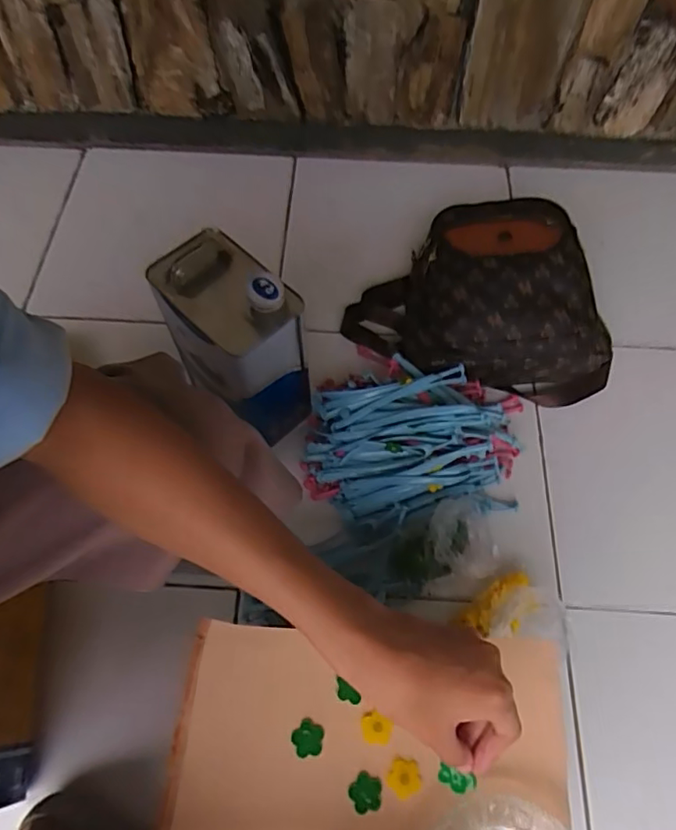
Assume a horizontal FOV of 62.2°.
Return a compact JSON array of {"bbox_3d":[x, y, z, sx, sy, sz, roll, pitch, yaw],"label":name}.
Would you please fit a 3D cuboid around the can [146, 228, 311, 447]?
[{"bbox_3d":[-0.127,-0.089,0.702,0.110,0.261,0.162,-41,70,-20],"label":"can"}]

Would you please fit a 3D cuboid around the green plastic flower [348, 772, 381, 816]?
[{"bbox_3d":[0.021,0.270,0.400,0.024,0.004,0.023,-39,70,-19],"label":"green plastic flower"}]

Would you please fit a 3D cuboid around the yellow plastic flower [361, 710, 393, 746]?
[{"bbox_3d":[0.029,0.234,0.418,0.023,0.004,0.021,7,63,3],"label":"yellow plastic flower"}]

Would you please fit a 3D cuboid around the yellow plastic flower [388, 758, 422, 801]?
[{"bbox_3d":[0.049,0.261,0.404,0.023,0.004,0.024,0,63,-1],"label":"yellow plastic flower"}]

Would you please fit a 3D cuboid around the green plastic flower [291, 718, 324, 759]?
[{"bbox_3d":[-0.023,0.239,0.414,0.023,0.004,0.024,11,63,5],"label":"green plastic flower"}]

